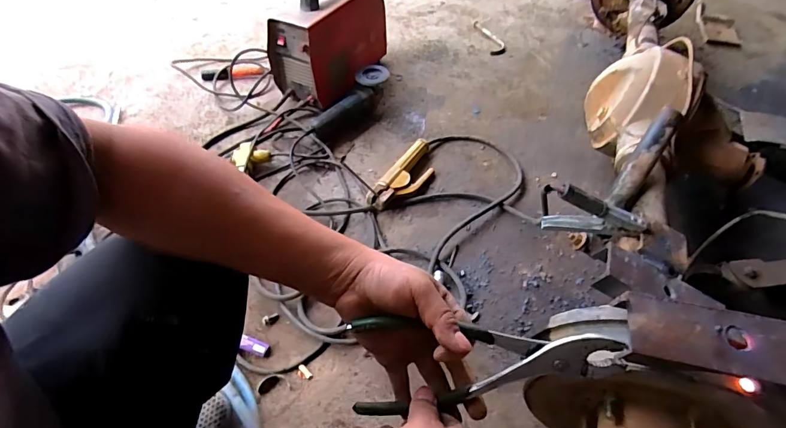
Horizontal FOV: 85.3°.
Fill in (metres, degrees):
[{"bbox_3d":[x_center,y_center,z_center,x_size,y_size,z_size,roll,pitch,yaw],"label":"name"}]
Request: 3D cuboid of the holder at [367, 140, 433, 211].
[{"bbox_3d":[0.034,-0.095,1.029,0.086,0.043,0.246,26,56,22],"label":"holder"}]

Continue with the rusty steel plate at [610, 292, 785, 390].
[{"bbox_3d":[0.326,0.127,0.412,0.195,0.031,0.060,9,64,10],"label":"rusty steel plate"}]

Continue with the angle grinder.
[{"bbox_3d":[-0.108,-0.298,1.174,0.078,0.108,0.267,29,57,24],"label":"angle grinder"}]

